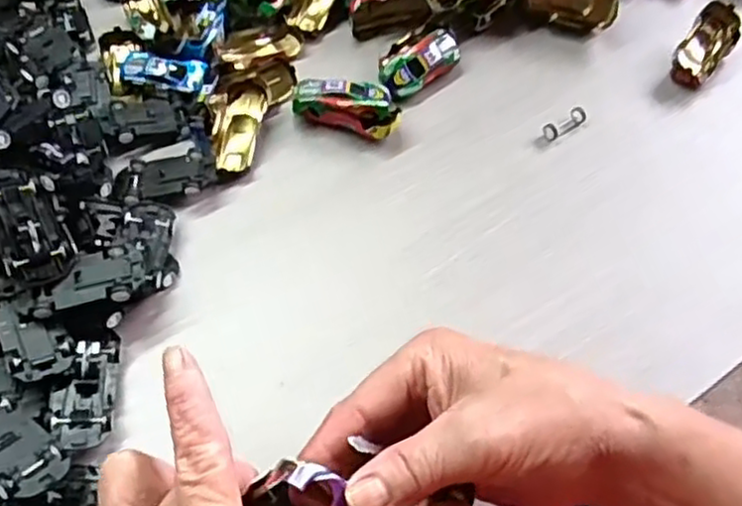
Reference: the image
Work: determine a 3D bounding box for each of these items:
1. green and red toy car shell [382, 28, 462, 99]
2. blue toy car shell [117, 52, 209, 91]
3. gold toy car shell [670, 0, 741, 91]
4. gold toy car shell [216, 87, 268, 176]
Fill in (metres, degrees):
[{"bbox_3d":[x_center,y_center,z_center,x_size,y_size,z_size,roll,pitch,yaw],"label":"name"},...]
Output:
[{"bbox_3d":[0.034,-0.129,0.490,0.026,0.018,0.072,36,63,20],"label":"green and red toy car shell"},{"bbox_3d":[-0.137,-0.125,0.480,0.069,0.011,0.028,16,58,9],"label":"blue toy car shell"},{"bbox_3d":[0.238,-0.148,0.504,0.031,0.025,0.067,32,62,18],"label":"gold toy car shell"},{"bbox_3d":[-0.084,-0.077,0.456,0.025,0.016,0.059,7,57,3],"label":"gold toy car shell"}]

